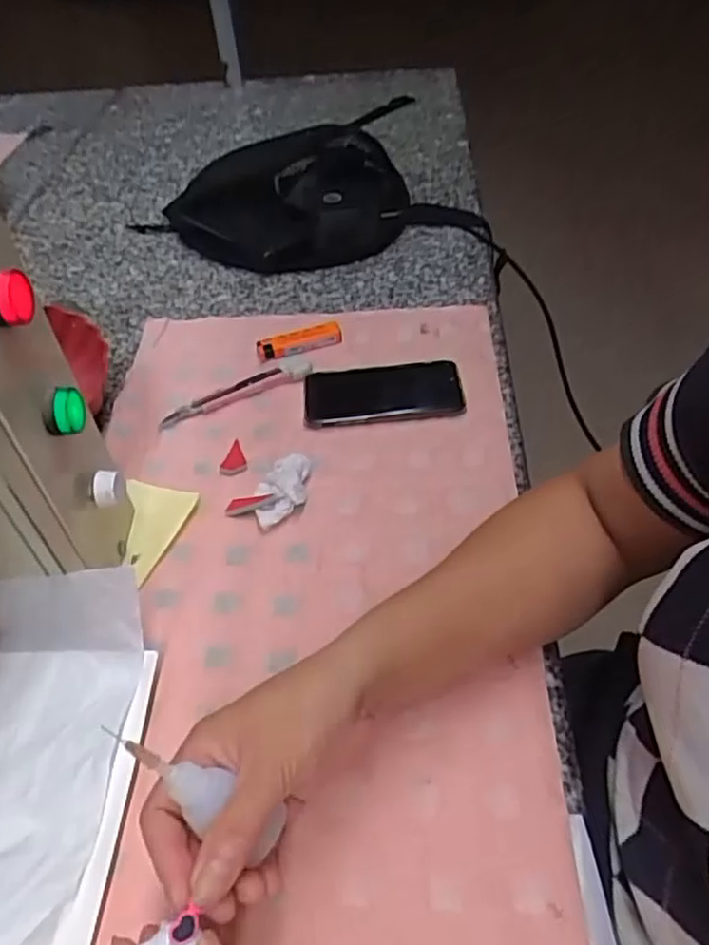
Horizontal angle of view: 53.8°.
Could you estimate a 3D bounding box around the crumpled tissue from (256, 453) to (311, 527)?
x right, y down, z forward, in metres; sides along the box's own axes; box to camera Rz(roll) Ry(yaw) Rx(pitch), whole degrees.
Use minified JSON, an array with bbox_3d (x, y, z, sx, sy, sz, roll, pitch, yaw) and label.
[{"bbox_3d":[-0.056,0.013,0.536,0.038,0.014,0.063,2,46,6],"label":"crumpled tissue"}]

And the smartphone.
[{"bbox_3d":[0.024,-0.073,0.612,0.136,0.010,0.071,-6,46,-1],"label":"smartphone"}]

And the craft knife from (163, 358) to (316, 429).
[{"bbox_3d":[-0.107,-0.072,0.630,0.140,0.016,0.026,-23,49,-17],"label":"craft knife"}]

